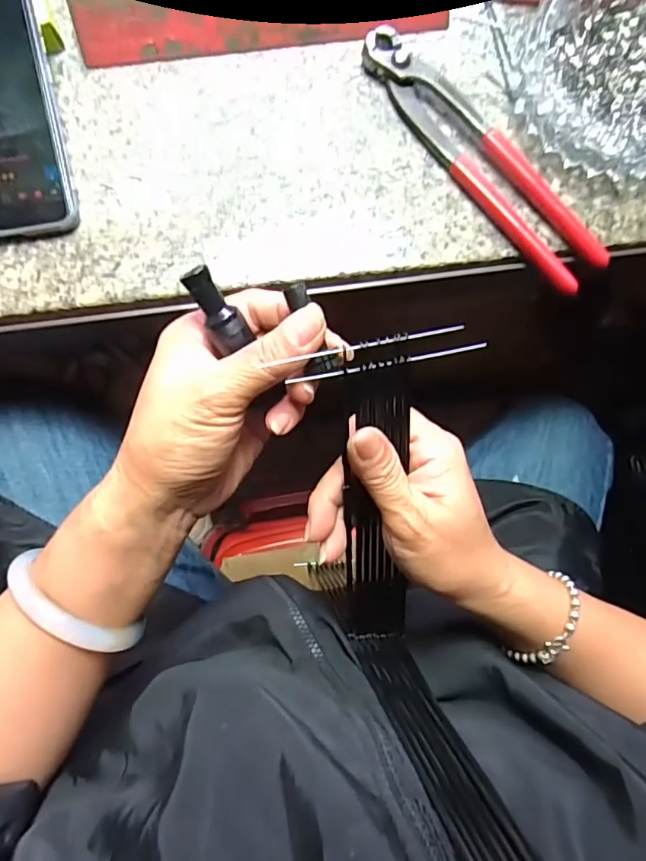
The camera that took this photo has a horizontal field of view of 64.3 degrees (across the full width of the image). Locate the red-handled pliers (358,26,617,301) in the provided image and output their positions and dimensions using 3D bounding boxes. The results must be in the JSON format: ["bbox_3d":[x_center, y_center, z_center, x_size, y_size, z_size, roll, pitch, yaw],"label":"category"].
[{"bbox_3d":[0.103,-0.174,0.320,0.050,0.016,0.197,-37,87,-7],"label":"red-handled pliers"}]

